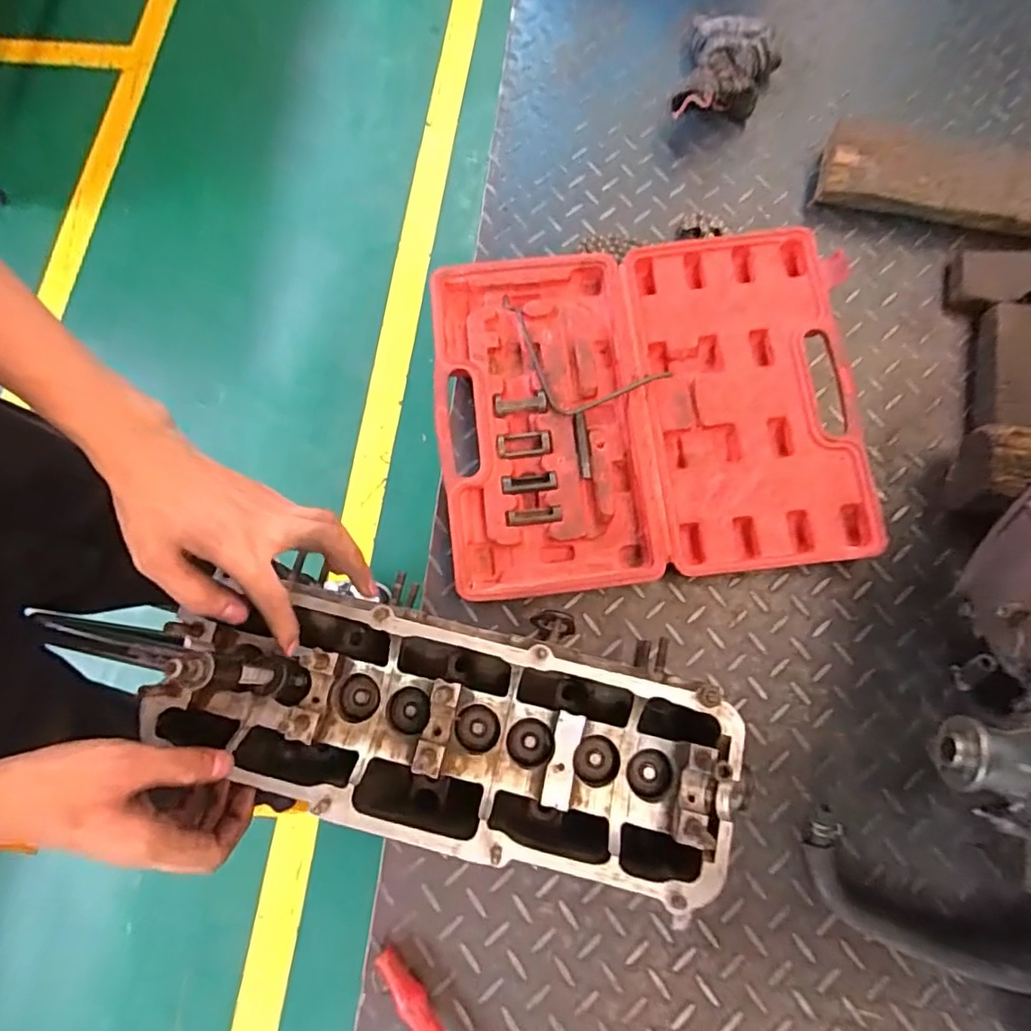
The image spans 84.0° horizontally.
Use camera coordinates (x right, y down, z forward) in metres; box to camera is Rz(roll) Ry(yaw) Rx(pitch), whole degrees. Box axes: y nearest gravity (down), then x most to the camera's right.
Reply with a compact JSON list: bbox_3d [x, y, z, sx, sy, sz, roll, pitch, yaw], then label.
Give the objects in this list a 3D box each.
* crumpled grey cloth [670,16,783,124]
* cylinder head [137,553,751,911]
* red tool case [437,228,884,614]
[{"bbox_3d":[0.241,-0.504,0.652,0.106,0.050,0.152,15,77,6],"label":"crumpled grey cloth"},{"bbox_3d":[-0.050,0.150,0.408,0.399,0.092,0.142,12,76,3],"label":"cylinder head"},{"bbox_3d":[0.126,-0.105,0.561,0.400,0.037,0.340,-7,76,0],"label":"red tool case"}]

